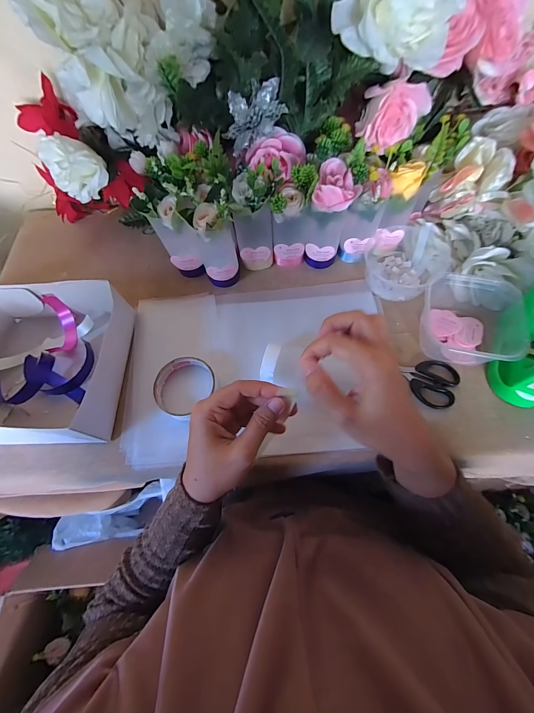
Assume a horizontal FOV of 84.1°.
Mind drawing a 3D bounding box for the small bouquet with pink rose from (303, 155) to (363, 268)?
[{"bbox_3d":[0.087,-0.195,0.429,0.068,0.140,0.063,8,65,5],"label":"small bouquet with pink rose"}]

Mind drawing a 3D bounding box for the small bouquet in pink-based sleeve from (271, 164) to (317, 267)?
[{"bbox_3d":[0.035,-0.194,0.424,0.055,0.148,0.053,-1,65,1],"label":"small bouquet in pink-based sleeve"}]

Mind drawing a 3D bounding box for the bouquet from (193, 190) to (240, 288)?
[{"bbox_3d":[-0.070,-0.158,0.420,0.053,0.142,0.053,-15,66,-6],"label":"bouquet"}]

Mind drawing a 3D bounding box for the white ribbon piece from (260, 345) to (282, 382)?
[{"bbox_3d":[0.003,0.007,0.371,0.019,0.004,0.047,13,83,10],"label":"white ribbon piece"}]

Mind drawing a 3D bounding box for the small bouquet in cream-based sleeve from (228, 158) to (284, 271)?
[{"bbox_3d":[-0.016,-0.190,0.420,0.057,0.154,0.054,13,66,7],"label":"small bouquet in cream-based sleeve"}]

